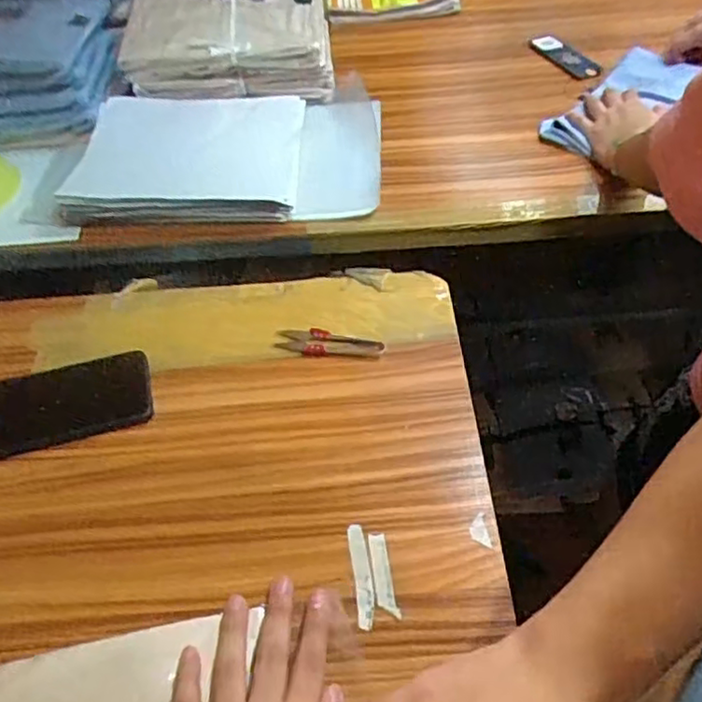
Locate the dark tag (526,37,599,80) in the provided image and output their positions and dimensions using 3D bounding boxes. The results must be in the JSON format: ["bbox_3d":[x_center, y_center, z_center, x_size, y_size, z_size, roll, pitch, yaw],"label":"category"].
[{"bbox_3d":[0.295,-0.408,0.930,0.040,0.006,0.130,-25,53,-16],"label":"dark tag"}]

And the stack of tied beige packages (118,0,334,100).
[{"bbox_3d":[-0.161,-0.408,0.872,0.260,0.087,0.190,-4,50,-1],"label":"stack of tied beige packages"}]

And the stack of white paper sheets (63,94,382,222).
[{"bbox_3d":[-0.138,-0.240,0.771,0.337,0.088,0.217,-1,50,1],"label":"stack of white paper sheets"}]

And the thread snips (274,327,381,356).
[{"bbox_3d":[-0.020,-0.008,0.625,0.099,0.007,0.026,3,51,5],"label":"thread snips"}]

